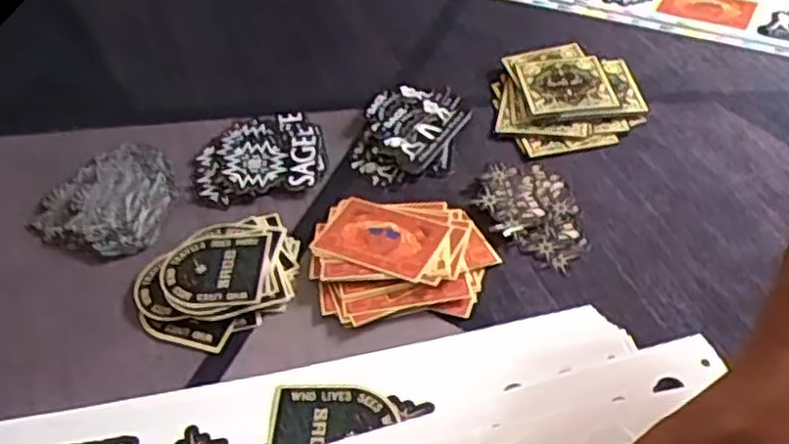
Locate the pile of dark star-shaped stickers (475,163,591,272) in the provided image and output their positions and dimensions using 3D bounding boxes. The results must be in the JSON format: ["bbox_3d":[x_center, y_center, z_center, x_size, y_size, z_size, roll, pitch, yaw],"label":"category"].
[{"bbox_3d":[0.093,-0.007,0.506,0.061,0.006,0.094,-13,46,-6],"label":"pile of dark star-shaped stickers"}]

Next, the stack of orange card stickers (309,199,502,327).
[{"bbox_3d":[0.004,0.019,0.486,0.112,0.009,0.095,-6,46,1],"label":"stack of orange card stickers"}]

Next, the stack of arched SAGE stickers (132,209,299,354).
[{"bbox_3d":[-0.111,0.034,0.487,0.107,0.010,0.085,-32,51,-23],"label":"stack of arched SAGE stickers"}]

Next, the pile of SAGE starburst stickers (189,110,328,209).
[{"bbox_3d":[-0.104,-0.050,0.568,0.100,0.008,0.085,-13,46,-6],"label":"pile of SAGE starburst stickers"}]

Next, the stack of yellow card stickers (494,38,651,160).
[{"bbox_3d":[0.134,-0.101,0.589,0.110,0.012,0.112,-8,46,-2],"label":"stack of yellow card stickers"}]

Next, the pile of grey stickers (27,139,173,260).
[{"bbox_3d":[-0.206,-0.023,0.547,0.097,0.013,0.111,8,47,14],"label":"pile of grey stickers"}]

